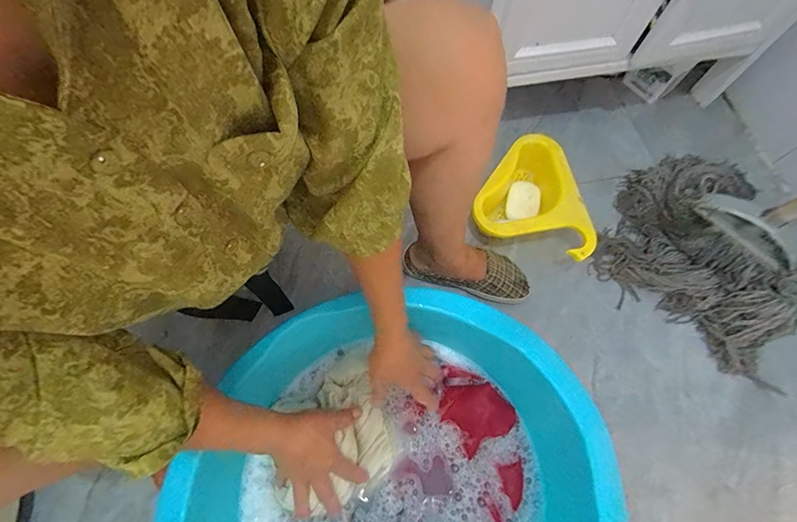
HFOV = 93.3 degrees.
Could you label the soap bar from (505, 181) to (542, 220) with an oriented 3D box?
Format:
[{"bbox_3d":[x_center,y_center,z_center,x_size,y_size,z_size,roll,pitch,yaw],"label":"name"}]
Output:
[{"bbox_3d":[0.242,-0.118,0.728,0.061,0.023,0.069,12,78,16],"label":"soap bar"}]

